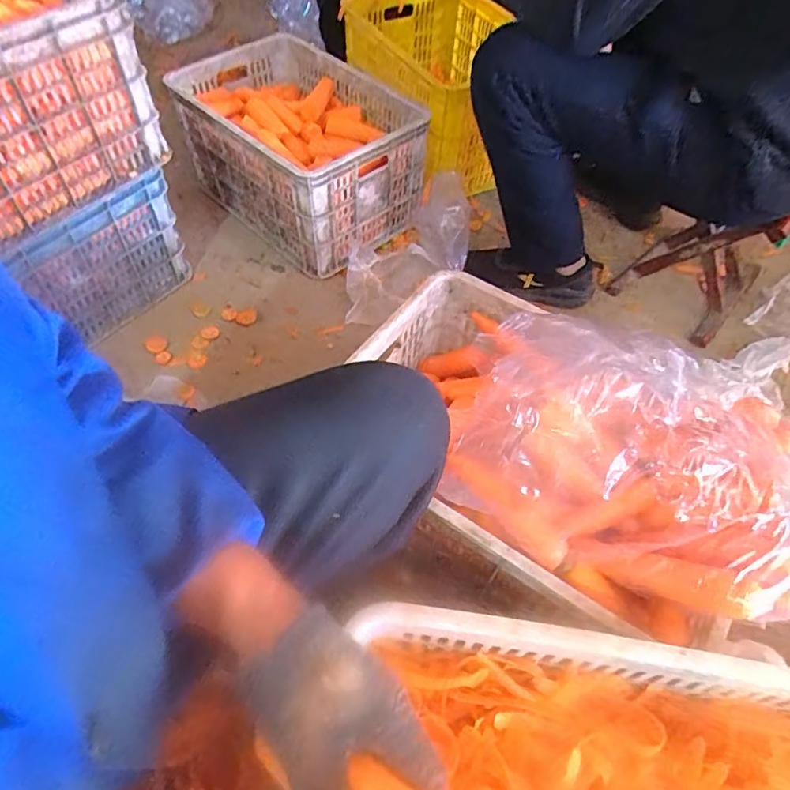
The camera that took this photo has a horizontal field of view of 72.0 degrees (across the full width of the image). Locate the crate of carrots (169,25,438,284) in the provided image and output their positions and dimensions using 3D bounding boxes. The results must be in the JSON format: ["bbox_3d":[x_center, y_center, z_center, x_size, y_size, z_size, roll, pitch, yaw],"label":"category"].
[{"bbox_3d":[-0.231,-0.579,1.279,0.370,0.249,0.568,-35,63,-23],"label":"crate of carrots"}]

